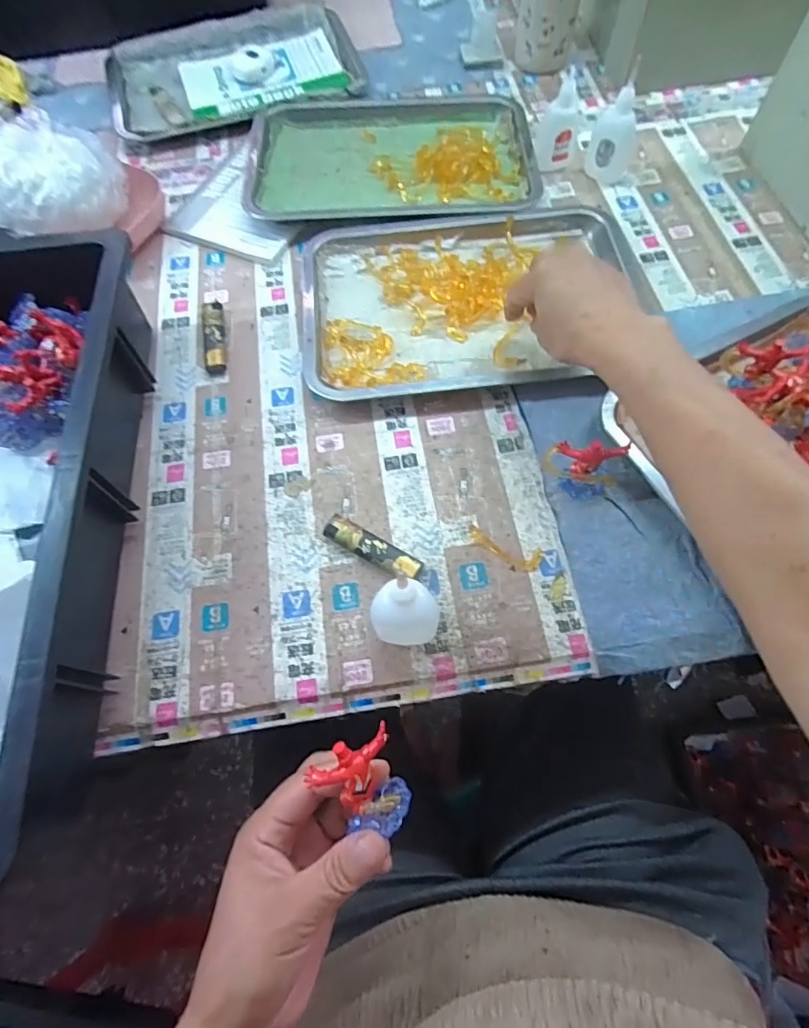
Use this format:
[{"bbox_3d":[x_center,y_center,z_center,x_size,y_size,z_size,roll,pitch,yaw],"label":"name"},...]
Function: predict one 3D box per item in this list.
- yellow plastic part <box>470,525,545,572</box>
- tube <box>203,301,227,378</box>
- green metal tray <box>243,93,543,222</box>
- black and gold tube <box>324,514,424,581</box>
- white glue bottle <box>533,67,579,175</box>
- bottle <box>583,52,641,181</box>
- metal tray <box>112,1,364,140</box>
[{"bbox_3d":[0.075,0.026,0.387,0.058,0.004,0.019,21,71,11],"label":"yellow plastic part"},{"bbox_3d":[-0.178,-0.168,0.478,0.018,0.013,0.089,-10,69,-1],"label":"tube"},{"bbox_3d":[-0.015,-0.401,0.562,0.306,0.019,0.202,0,69,3],"label":"green metal tray"},{"bbox_3d":[-0.024,0.026,0.386,0.079,0.014,0.020,28,73,13],"label":"black and gold tube"},{"bbox_3d":[0.162,-0.408,0.537,0.045,0.078,0.045,16,67,9],"label":"white glue bottle"},{"bbox_3d":[0.215,-0.392,0.521,0.044,0.096,0.032,16,67,9],"label":"bottle"},{"bbox_3d":[-0.215,-0.562,0.650,0.307,0.022,0.203,-17,69,-4],"label":"metal tray"}]

